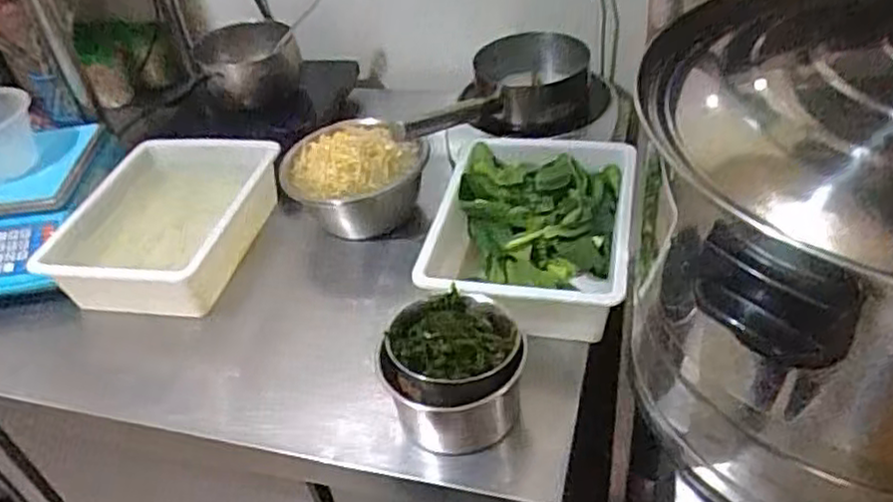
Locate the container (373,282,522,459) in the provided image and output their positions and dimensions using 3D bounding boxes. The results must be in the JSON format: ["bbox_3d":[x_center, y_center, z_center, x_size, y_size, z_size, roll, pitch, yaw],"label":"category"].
[{"bbox_3d":[0.011,0.129,0.765,0.138,0.115,0.148,-4,40,4],"label":"container"}]

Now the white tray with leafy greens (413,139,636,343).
[{"bbox_3d":[0.111,-0.029,0.936,0.244,0.100,0.336,3,41,12],"label":"white tray with leafy greens"}]

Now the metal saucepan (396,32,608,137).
[{"bbox_3d":[0.065,-0.238,1.125,0.325,0.106,0.205,-20,42,-15],"label":"metal saucepan"}]

